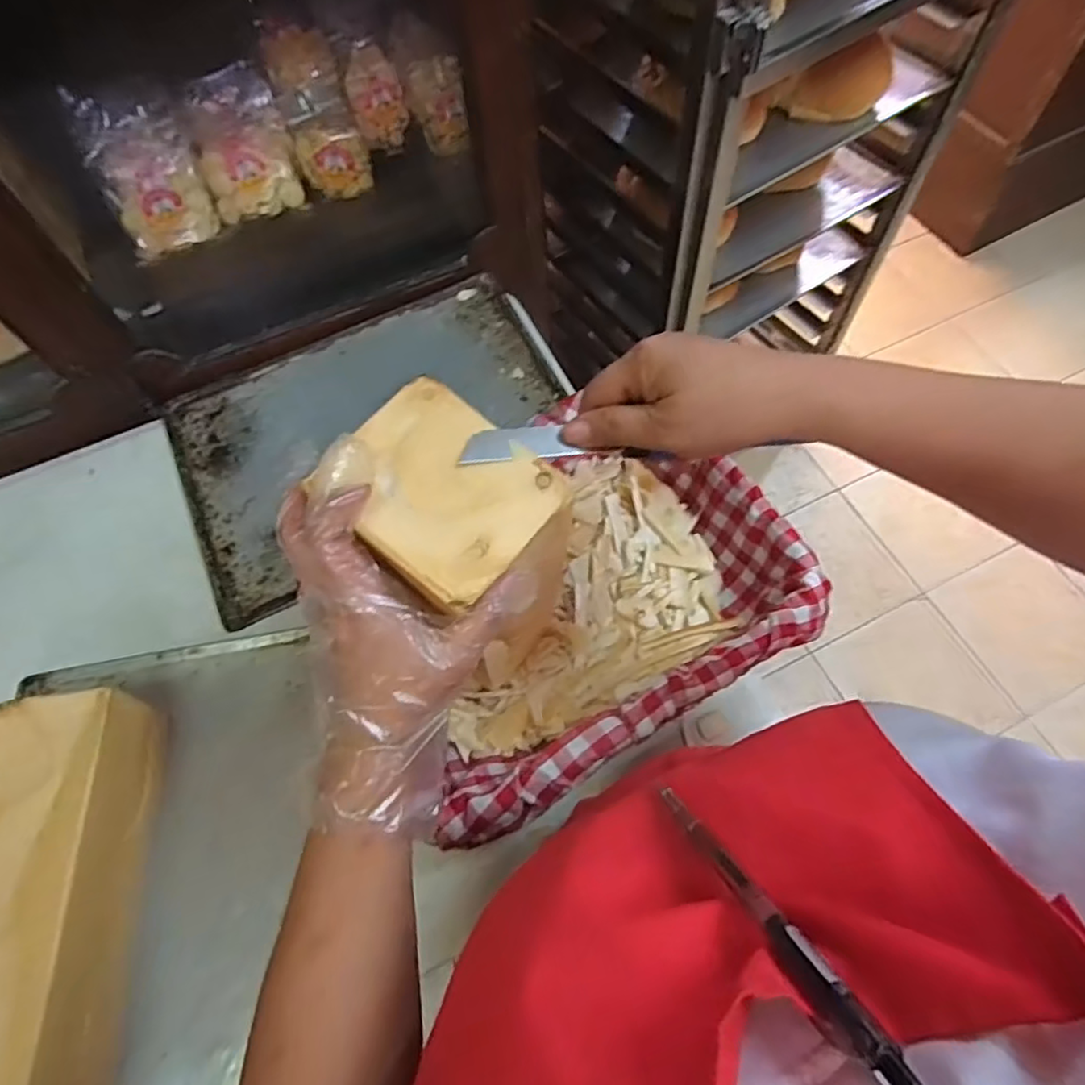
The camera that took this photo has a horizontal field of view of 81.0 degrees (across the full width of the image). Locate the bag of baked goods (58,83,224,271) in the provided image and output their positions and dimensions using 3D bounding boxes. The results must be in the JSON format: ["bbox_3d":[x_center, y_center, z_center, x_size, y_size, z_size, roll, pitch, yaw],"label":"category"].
[{"bbox_3d":[-0.475,-0.447,0.766,0.112,0.106,0.150,-24,65,-9],"label":"bag of baked goods"}]

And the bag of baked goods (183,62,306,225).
[{"bbox_3d":[-0.375,-0.500,0.795,0.112,0.088,0.165,-21,64,-8],"label":"bag of baked goods"}]

